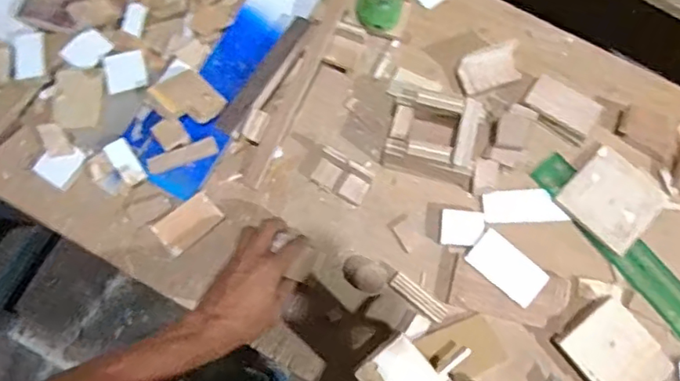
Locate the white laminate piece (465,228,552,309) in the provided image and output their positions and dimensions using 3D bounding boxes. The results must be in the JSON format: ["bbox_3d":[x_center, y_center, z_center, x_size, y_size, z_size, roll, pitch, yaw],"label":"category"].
[{"bbox_3d":[0.184,0.085,0.607,0.083,0.004,0.045,41,87,8],"label":"white laminate piece"}]

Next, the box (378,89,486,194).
[{"bbox_3d":[0.106,-0.063,0.618,0.107,0.065,0.086,16,78,4],"label":"box"}]

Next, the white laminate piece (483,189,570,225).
[{"bbox_3d":[0.212,0.019,0.640,0.091,0.008,0.040,-5,77,0],"label":"white laminate piece"}]

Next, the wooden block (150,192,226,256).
[{"bbox_3d":[-0.172,0.037,0.627,0.071,0.007,0.043,-38,98,3],"label":"wooden block"}]

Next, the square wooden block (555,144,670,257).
[{"bbox_3d":[0.309,0.012,0.630,0.096,0.014,0.093,42,81,9],"label":"square wooden block"}]

